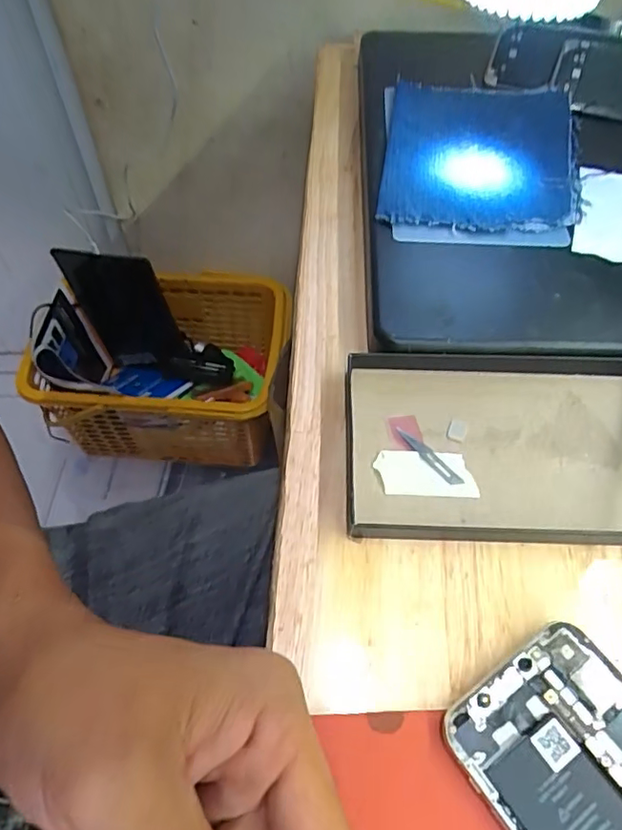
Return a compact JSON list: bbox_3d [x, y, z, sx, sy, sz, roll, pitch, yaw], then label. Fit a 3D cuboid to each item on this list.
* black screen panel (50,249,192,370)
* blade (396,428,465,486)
[{"bbox_3d":[-0.290,-0.161,0.903,0.153,0.242,0.016,5,53,15],"label":"black screen panel"},{"bbox_3d":[0.058,0.019,0.278,0.007,0.004,0.040,-36,60,-21],"label":"blade"}]

